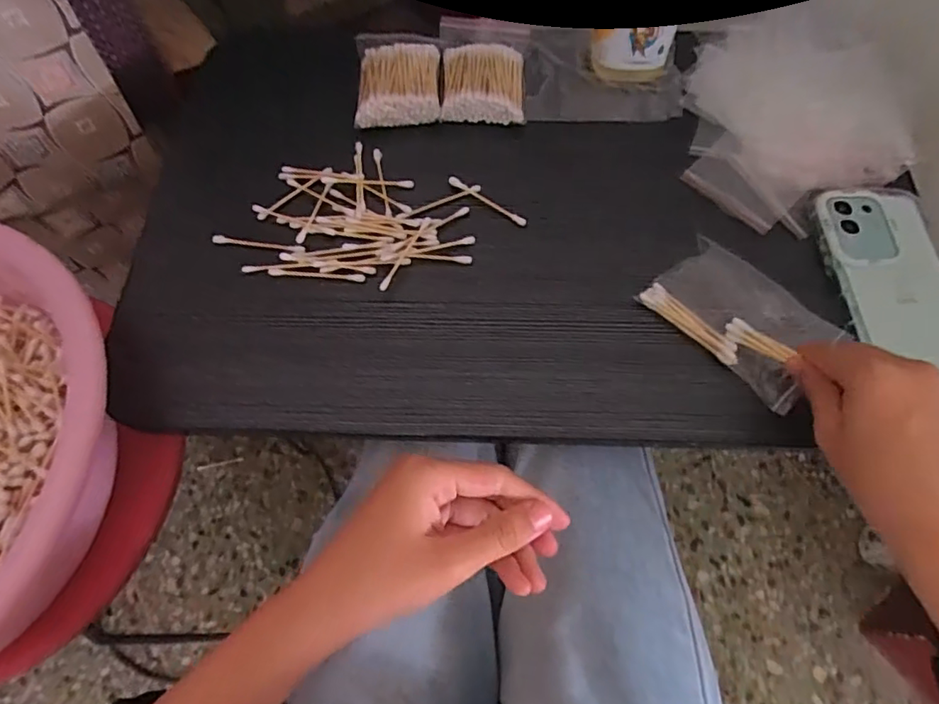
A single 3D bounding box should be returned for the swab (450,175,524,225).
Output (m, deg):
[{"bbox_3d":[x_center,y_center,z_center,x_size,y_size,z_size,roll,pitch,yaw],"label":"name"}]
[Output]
[{"bbox_3d":[0.013,-0.115,0.431,0.069,0.006,0.007,32,70,16],"label":"swab"}]

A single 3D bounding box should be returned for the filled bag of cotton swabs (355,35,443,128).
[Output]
[{"bbox_3d":[-0.058,-0.229,0.480,0.070,0.028,0.088,-3,65,1],"label":"filled bag of cotton swabs"}]

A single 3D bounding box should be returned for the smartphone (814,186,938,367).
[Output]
[{"bbox_3d":[0.292,-0.048,0.384,0.076,0.007,0.162,-1,65,2],"label":"smartphone"}]

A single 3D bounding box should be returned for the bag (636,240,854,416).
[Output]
[{"bbox_3d":[0.184,-0.026,0.380,0.076,0.019,0.113,-41,70,-15],"label":"bag"}]

